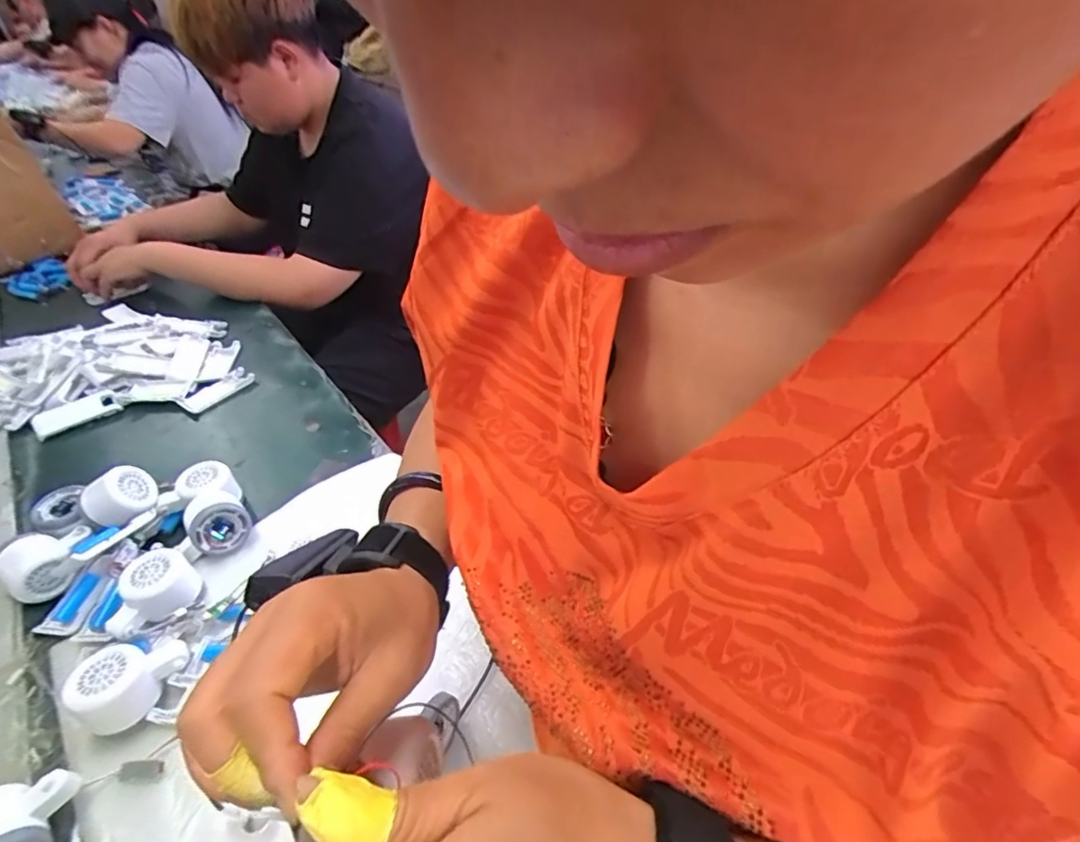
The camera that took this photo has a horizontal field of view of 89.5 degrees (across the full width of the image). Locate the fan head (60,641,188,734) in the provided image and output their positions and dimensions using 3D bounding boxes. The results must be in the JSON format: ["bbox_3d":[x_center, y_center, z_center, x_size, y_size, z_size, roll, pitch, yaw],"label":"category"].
[{"bbox_3d":[-0.356,0.225,0.476,0.058,0.051,0.083,28,50,29],"label":"fan head"}]

